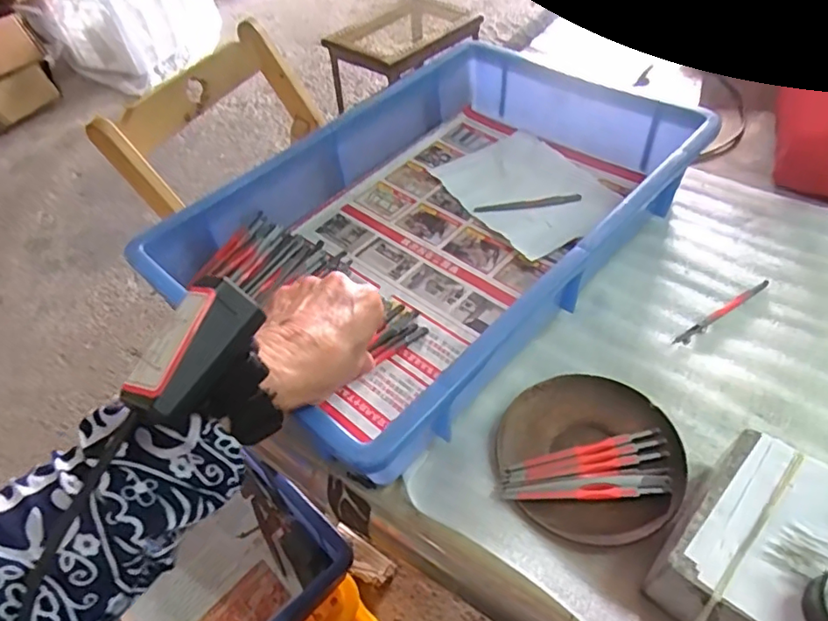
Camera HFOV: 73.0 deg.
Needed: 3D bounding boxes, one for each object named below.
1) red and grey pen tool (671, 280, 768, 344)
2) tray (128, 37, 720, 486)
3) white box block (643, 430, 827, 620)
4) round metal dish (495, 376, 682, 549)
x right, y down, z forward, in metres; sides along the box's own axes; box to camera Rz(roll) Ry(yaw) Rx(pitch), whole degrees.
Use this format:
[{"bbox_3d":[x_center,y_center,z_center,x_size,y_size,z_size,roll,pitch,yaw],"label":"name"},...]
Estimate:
[{"bbox_3d":[0.239,0.001,0.434,0.104,0.006,0.008,-29,53,-18],"label":"red and grey pen tool"},{"bbox_3d":[0.022,-0.081,0.483,0.422,0.075,0.289,-39,56,-24],"label":"tray"},{"bbox_3d":[0.210,0.147,0.278,0.146,0.060,0.107,32,60,29],"label":"white box block"},{"bbox_3d":[0.113,0.093,0.365,0.111,0.012,0.114,-3,49,4],"label":"round metal dish"}]

